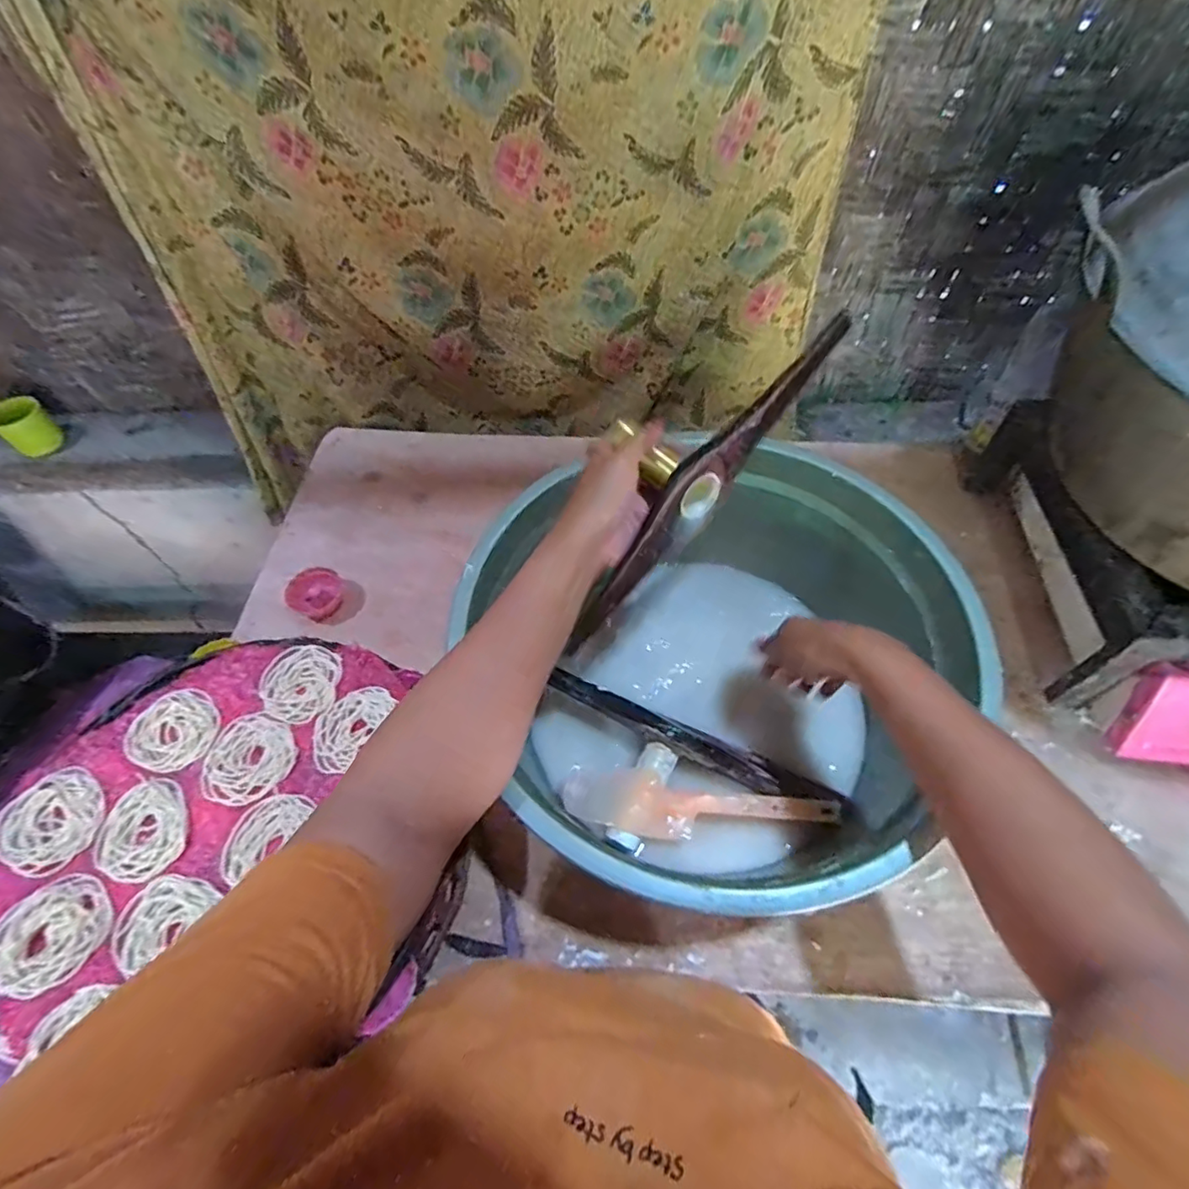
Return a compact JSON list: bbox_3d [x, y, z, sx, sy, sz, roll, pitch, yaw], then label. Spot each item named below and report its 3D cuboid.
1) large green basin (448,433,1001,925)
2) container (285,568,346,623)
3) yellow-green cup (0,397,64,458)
[{"bbox_3d":[0.114,0.065,0.533,0.390,0.166,0.359,-1,57,2],"label":"large green basin"},{"bbox_3d":[-0.317,-0.001,0.669,0.063,0.019,0.057,22,61,16],"label":"container"},{"bbox_3d":[-0.949,-0.279,0.980,0.069,0.086,0.075,-1,57,2],"label":"yellow-green cup"}]

